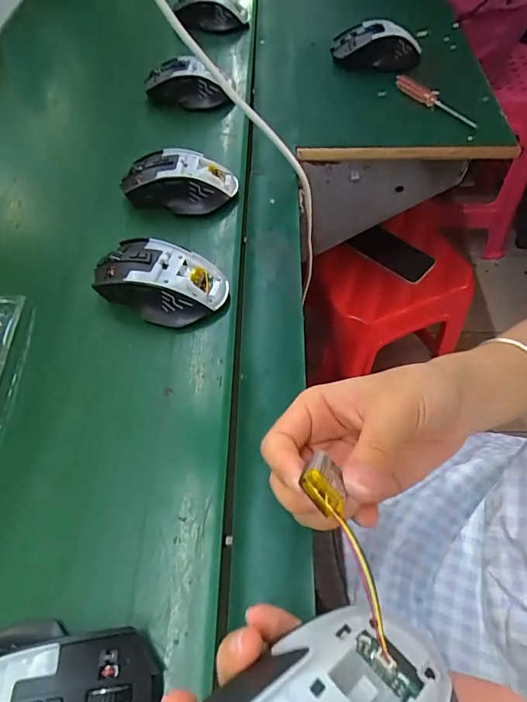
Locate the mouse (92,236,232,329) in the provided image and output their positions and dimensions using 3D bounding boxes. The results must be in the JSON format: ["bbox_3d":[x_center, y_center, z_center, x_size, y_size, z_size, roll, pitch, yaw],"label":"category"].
[{"bbox_3d":[-0.086,-0.060,0.375,0.102,0.035,0.063,11,60,7],"label":"mouse"}]

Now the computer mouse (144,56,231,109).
[{"bbox_3d":[-0.094,-0.323,0.535,0.107,0.048,0.036,15,60,9],"label":"computer mouse"}]

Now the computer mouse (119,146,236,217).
[{"bbox_3d":[-0.085,-0.171,0.442,0.106,0.032,0.055,10,60,6],"label":"computer mouse"}]

